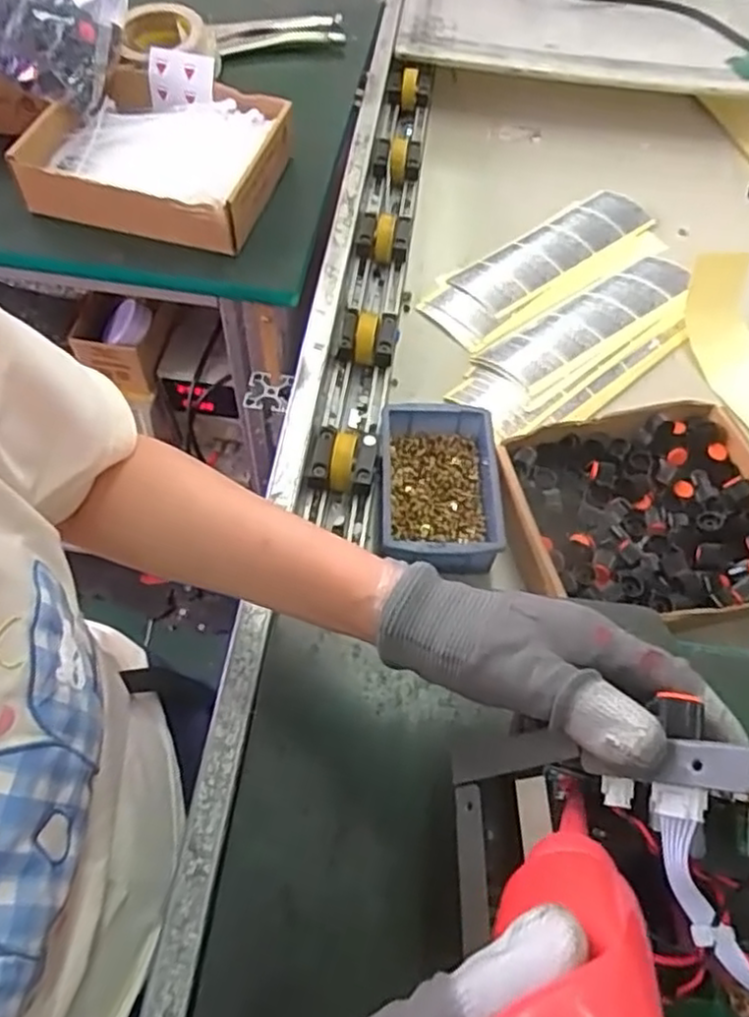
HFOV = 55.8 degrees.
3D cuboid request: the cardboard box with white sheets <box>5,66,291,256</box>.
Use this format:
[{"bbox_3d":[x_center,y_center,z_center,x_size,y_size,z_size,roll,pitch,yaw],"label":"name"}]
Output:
[{"bbox_3d":[-0.205,-0.342,0.683,0.222,0.054,0.196,15,58,7],"label":"cardboard box with white sheets"}]

